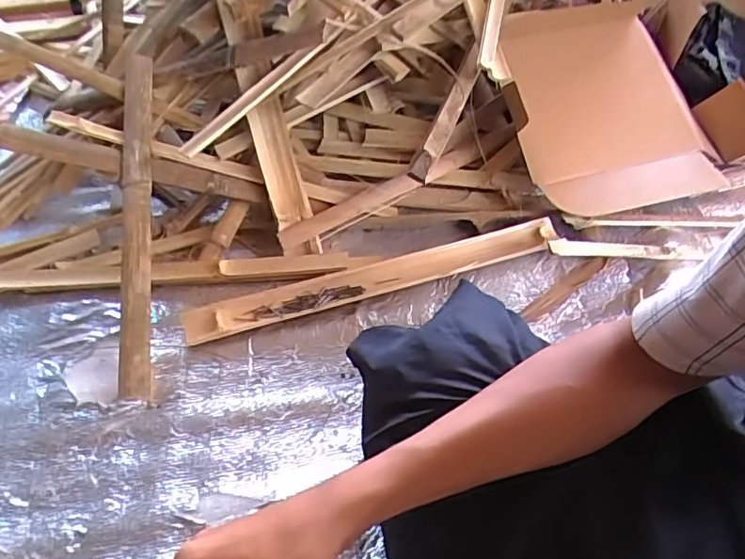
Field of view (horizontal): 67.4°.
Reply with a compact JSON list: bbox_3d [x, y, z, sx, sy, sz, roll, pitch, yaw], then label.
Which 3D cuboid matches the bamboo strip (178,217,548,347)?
[{"bbox_3d":[0.001,-0.002,0.754,0.504,0.014,0.049,-14,62,-5],"label":"bamboo strip"}]

